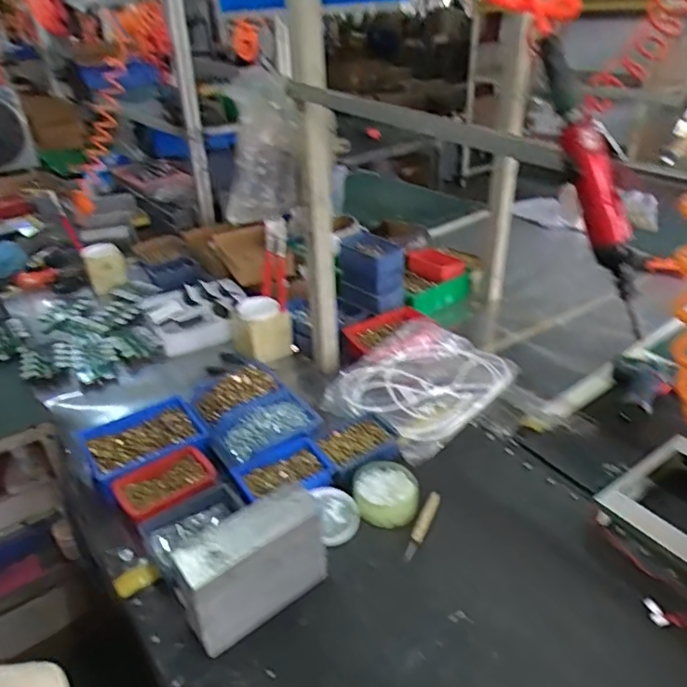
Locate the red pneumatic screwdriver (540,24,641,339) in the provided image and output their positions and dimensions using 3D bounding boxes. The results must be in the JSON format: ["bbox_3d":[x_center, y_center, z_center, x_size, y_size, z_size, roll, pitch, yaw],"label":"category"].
[{"bbox_3d":[0.252,-0.151,0.557,0.042,0.297,0.034,-31,13,-37],"label":"red pneumatic screwdriver"}]

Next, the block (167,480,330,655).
[{"bbox_3d":[-0.118,0.296,0.742,0.189,0.143,0.072,-24,38,-31],"label":"block"}]

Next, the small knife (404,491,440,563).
[{"bbox_3d":[0.125,0.282,0.870,0.019,0.012,0.134,13,35,23],"label":"small knife"}]

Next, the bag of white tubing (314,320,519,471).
[{"bbox_3d":[0.165,0.071,1.158,0.274,0.067,0.365,26,42,37],"label":"bag of white tubing"}]

